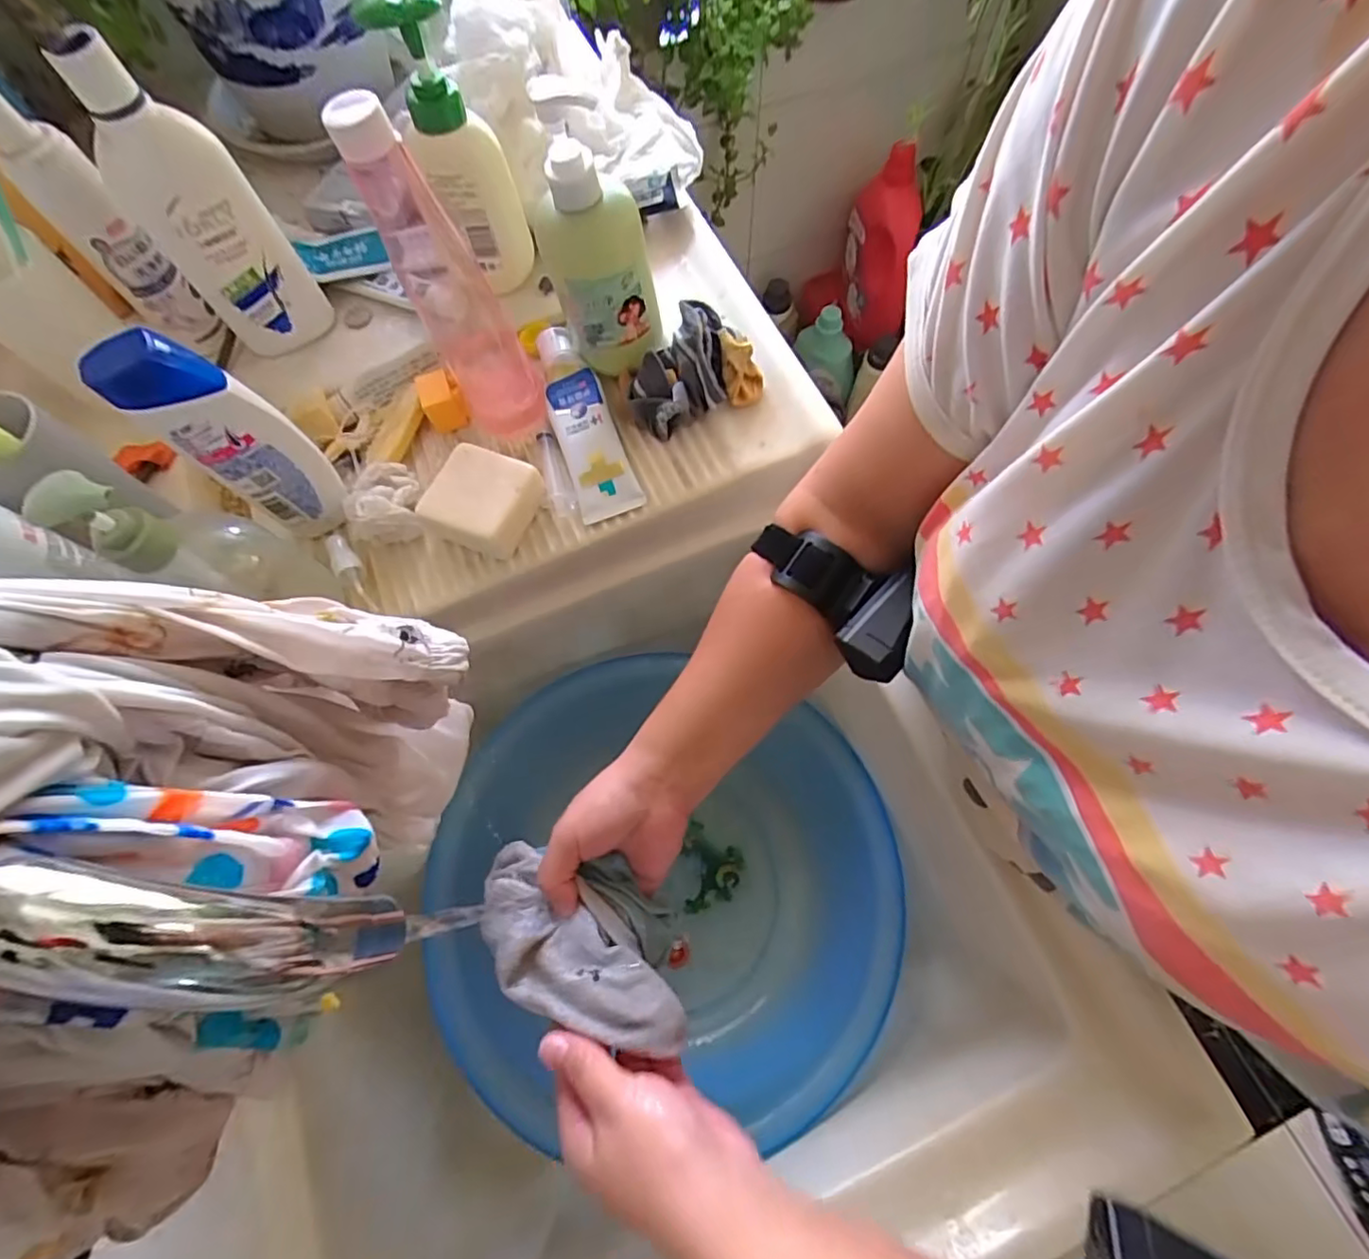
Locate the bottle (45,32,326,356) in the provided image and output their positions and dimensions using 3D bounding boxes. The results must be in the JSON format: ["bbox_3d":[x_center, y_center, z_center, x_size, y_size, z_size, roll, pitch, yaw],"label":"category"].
[{"bbox_3d":[-0.330,-0.285,0.423,0.076,0.189,0.038,-39,72,-12],"label":"bottle"}]

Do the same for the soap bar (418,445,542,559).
[{"bbox_3d":[-0.146,-0.094,0.441,0.072,0.029,0.066,21,71,10],"label":"soap bar"}]

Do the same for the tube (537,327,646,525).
[{"bbox_3d":[-0.078,-0.159,0.464,0.045,0.027,0.156,-20,69,-6],"label":"tube"}]

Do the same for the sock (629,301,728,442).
[{"bbox_3d":[-0.006,-0.194,0.458,0.069,0.049,0.085,-1,69,2],"label":"sock"}]

